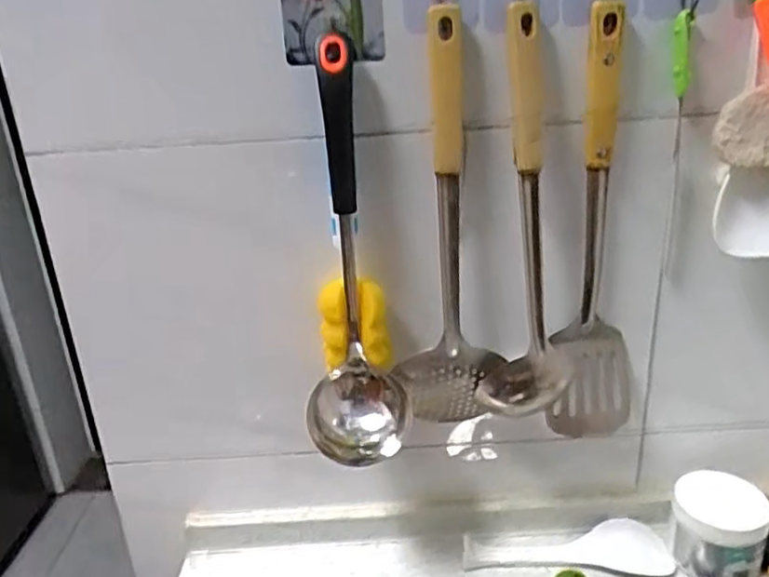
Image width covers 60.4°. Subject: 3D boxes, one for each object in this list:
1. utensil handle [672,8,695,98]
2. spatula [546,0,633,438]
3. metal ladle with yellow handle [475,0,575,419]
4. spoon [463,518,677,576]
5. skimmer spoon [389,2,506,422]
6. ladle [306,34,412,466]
[{"bbox_3d":[0.225,-0.177,0.500,0.013,0.059,0.016,8,25,25],"label":"utensil handle"},{"bbox_3d":[0.175,-0.031,0.536,0.089,0.374,0.054,-6,23,-8],"label":"spatula"},{"bbox_3d":[0.116,-0.047,0.523,0.070,0.325,0.060,4,23,16],"label":"metal ladle with yellow handle"},{"bbox_3d":[0.176,0.251,0.646,0.193,0.018,0.059,-1,22,6],"label":"spoon"},{"bbox_3d":[0.055,-0.042,0.545,0.082,0.344,0.066,4,23,16],"label":"skimmer spoon"},{"bbox_3d":[-0.029,-0.020,0.513,0.082,0.313,0.081,-4,22,-2],"label":"ladle"}]

